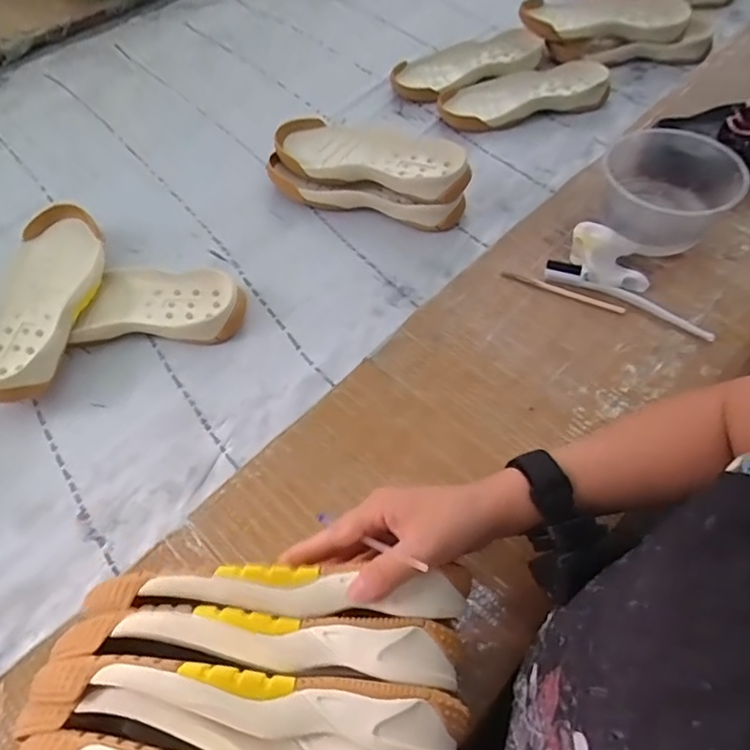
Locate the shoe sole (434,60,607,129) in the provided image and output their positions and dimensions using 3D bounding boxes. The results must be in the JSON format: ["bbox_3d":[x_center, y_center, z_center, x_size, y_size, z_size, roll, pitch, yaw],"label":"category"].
[{"bbox_3d":[0.212,-0.402,0.808,0.247,0.038,0.097,-14,58,-6],"label":"shoe sole"}]

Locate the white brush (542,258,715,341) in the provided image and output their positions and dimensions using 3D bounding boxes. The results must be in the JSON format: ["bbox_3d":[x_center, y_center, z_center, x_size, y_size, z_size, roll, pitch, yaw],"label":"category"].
[{"bbox_3d":[0.255,-0.080,0.567,0.170,0.012,0.025,27,62,16],"label":"white brush"}]

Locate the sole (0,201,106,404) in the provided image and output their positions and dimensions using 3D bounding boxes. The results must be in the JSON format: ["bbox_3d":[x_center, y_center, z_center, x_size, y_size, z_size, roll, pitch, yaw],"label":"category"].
[{"bbox_3d":[-0.359,-0.091,0.610,0.110,0.042,0.270,-1,57,1],"label":"sole"}]

